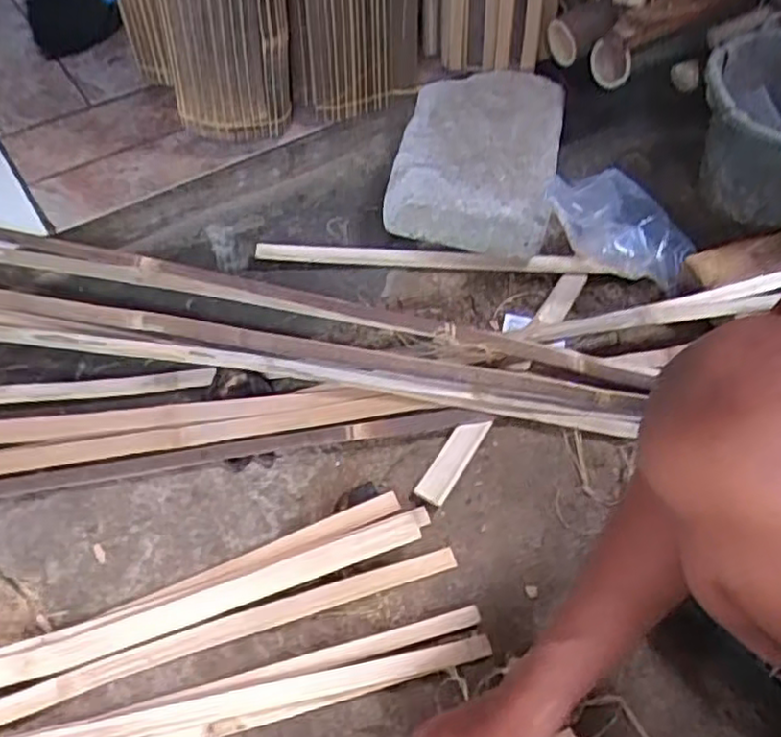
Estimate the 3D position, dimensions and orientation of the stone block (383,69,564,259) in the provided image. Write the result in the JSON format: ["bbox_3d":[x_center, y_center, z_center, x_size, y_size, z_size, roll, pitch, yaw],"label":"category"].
[{"bbox_3d":[0.119,-0.288,0.930,0.195,0.071,0.300,13,54,5],"label":"stone block"}]

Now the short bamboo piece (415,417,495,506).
[{"bbox_3d":[0.064,0.089,0.717,0.032,0.010,0.111,28,57,15],"label":"short bamboo piece"}]

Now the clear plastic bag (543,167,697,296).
[{"bbox_3d":[0.275,-0.177,0.849,0.187,0.091,0.117,16,55,7],"label":"clear plastic bag"}]

